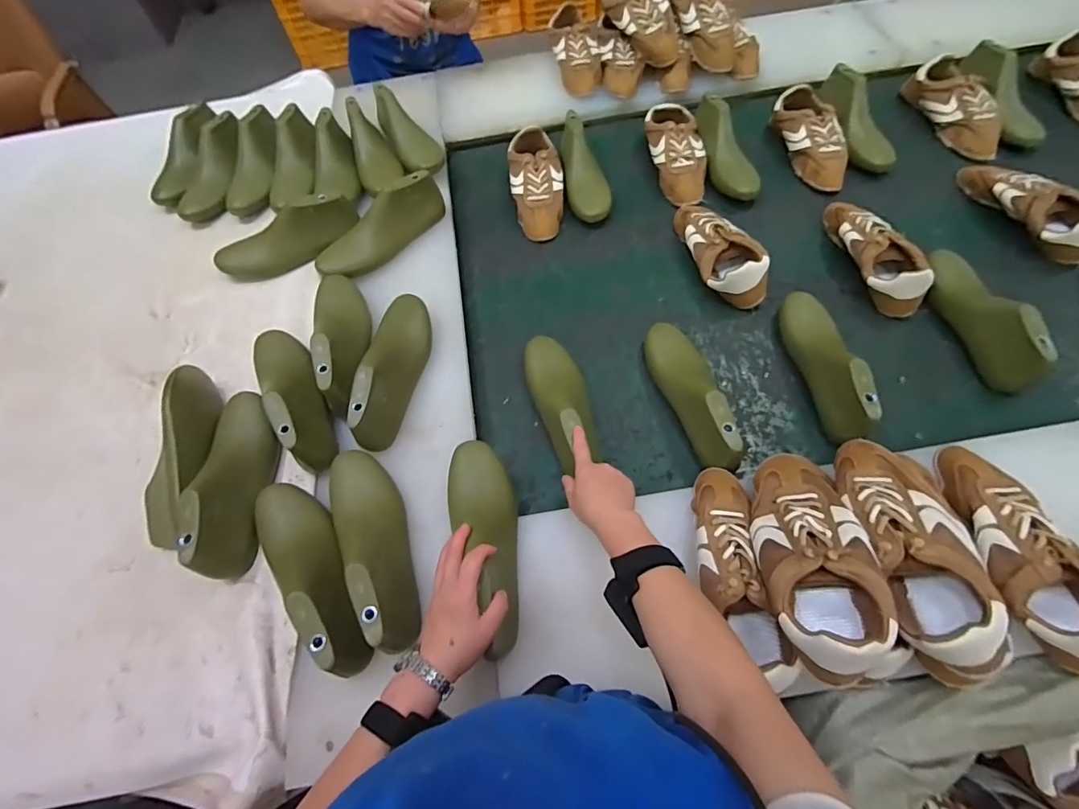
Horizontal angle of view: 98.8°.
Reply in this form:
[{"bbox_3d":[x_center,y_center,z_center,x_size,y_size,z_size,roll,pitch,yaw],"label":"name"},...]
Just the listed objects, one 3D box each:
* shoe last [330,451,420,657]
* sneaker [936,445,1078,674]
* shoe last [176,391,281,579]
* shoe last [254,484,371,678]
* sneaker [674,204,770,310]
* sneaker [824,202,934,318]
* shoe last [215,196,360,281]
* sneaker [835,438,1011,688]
[{"bbox_3d":[-0.205,0.161,0.568,0.067,0.077,0.261,-25,51,-8],"label":"shoe last"},{"bbox_3d":[0.541,0.163,0.522,0.098,0.082,0.251,-14,64,-2],"label":"sneaker"},{"bbox_3d":[-0.410,0.091,0.619,0.079,0.088,0.256,-15,64,-2],"label":"shoe last"},{"bbox_3d":[-0.278,0.192,0.559,0.077,0.077,0.263,-36,55,-13],"label":"shoe last"},{"bbox_3d":[0.316,-0.283,0.818,0.101,0.072,0.250,-12,64,-1],"label":"sneaker"},{"bbox_3d":[0.572,-0.270,0.793,0.090,0.087,0.247,-4,64,3],"label":"sneaker"},{"bbox_3d":[-0.448,-0.290,0.816,0.247,0.079,0.080,-21,65,10],"label":"shoe last"},{"bbox_3d":[0.394,0.140,0.498,0.110,0.085,0.247,-3,51,2],"label":"sneaker"}]

